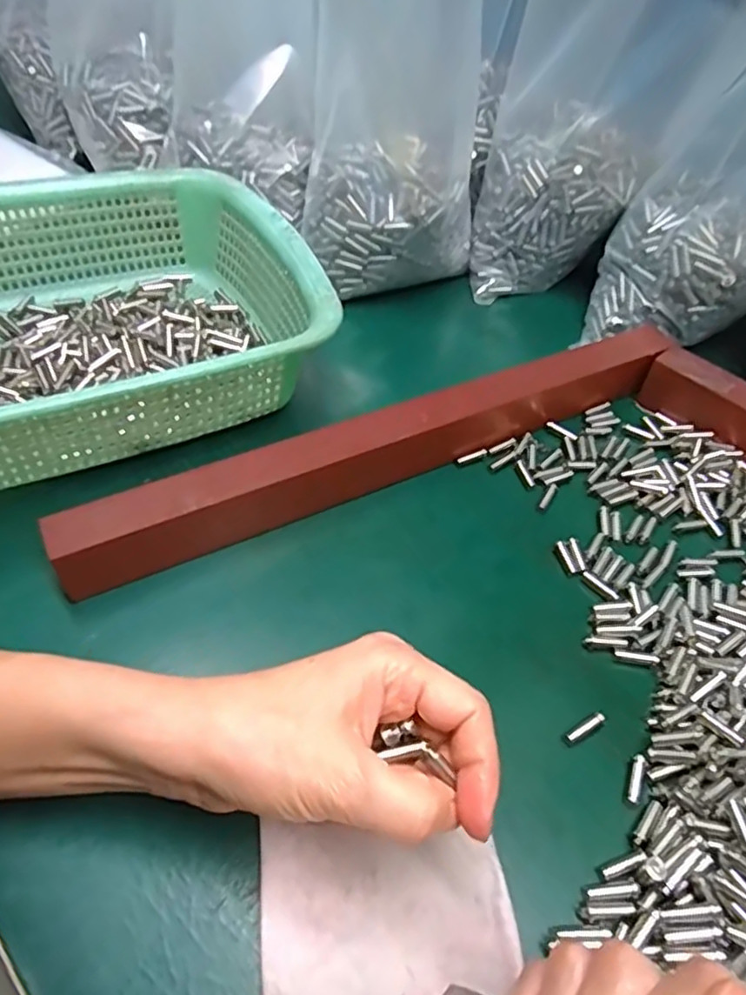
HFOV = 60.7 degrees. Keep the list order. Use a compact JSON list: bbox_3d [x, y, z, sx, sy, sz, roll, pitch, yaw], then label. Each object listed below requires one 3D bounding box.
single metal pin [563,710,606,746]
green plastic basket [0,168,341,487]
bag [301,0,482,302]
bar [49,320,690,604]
[{"bbox_3d":[0.096,0.103,0.286,0.022,0.007,0.006,-24,56,-20],"label":"single metal pin"},{"bbox_3d":[-0.185,-0.108,0.382,0.282,0.088,0.217,-22,55,-20],"label":"green plastic basket"},{"bbox_3d":[0.017,-0.261,0.451,0.122,0.227,0.069,4,29,1],"label":"bag"},{"bbox_3d":[0.016,-0.034,0.368,0.375,0.048,0.026,-21,55,-20],"label":"bar"}]

